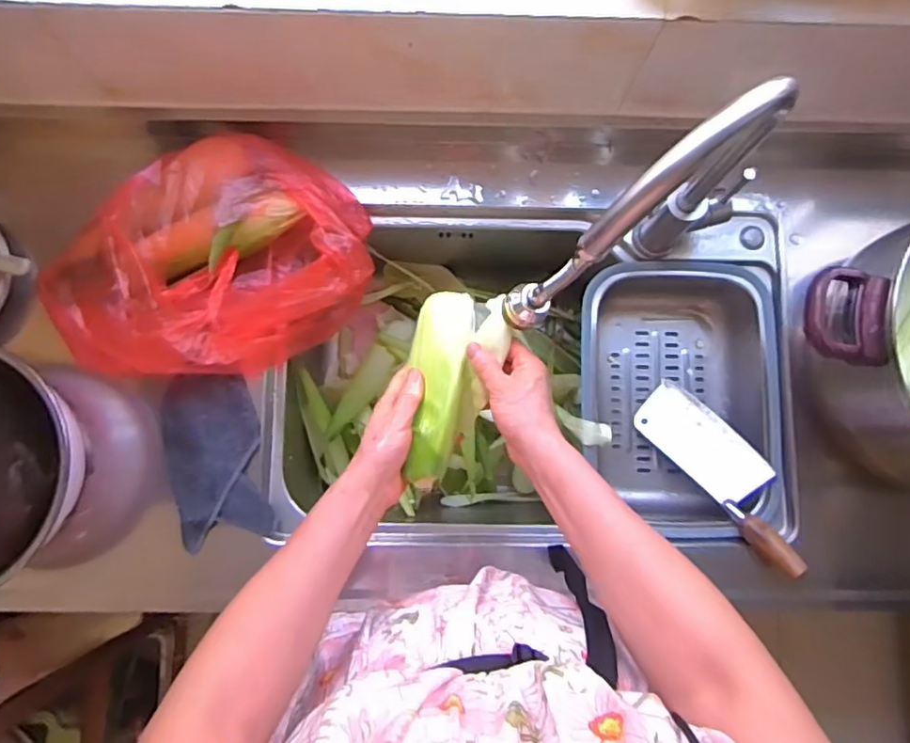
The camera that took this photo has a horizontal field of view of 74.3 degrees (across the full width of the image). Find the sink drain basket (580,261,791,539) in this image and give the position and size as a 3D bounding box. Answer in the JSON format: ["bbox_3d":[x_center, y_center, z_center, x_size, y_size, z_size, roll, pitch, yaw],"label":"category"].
[{"bbox_3d":[0.282,0.035,0.792,0.242,0.100,0.344,0,83,-2],"label":"sink drain basket"}]

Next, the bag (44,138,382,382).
[{"bbox_3d":[-0.281,-0.123,0.713,0.356,0.159,0.244,-39,86,-6],"label":"bag"}]

